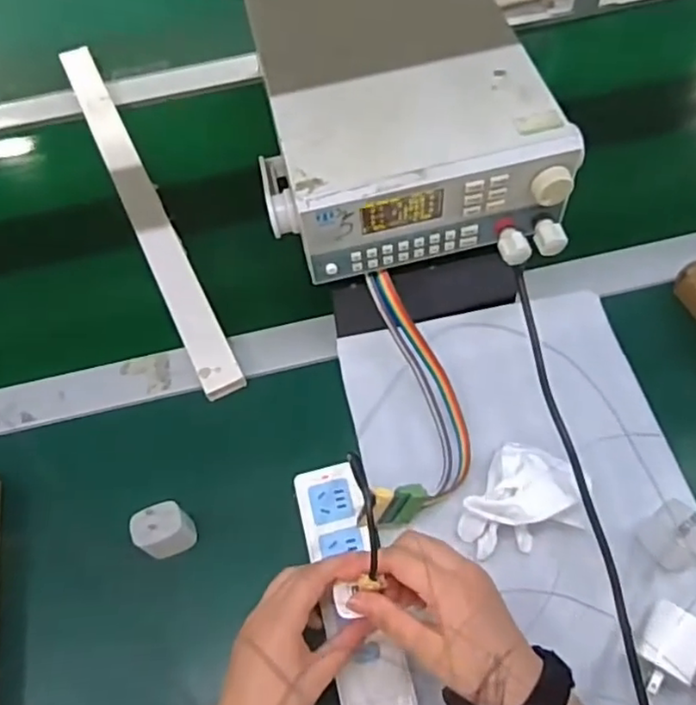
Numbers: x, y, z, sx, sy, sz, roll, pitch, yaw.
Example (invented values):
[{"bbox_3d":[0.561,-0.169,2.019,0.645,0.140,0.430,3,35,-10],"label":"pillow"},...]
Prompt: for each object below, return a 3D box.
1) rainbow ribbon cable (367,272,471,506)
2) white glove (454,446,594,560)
[{"bbox_3d":[0.059,0.026,0.559,0.058,0.024,0.199,-23,95,-9],"label":"rainbow ribbon cable"},{"bbox_3d":[0.138,0.113,0.520,0.099,0.045,0.083,-10,60,-1],"label":"white glove"}]

